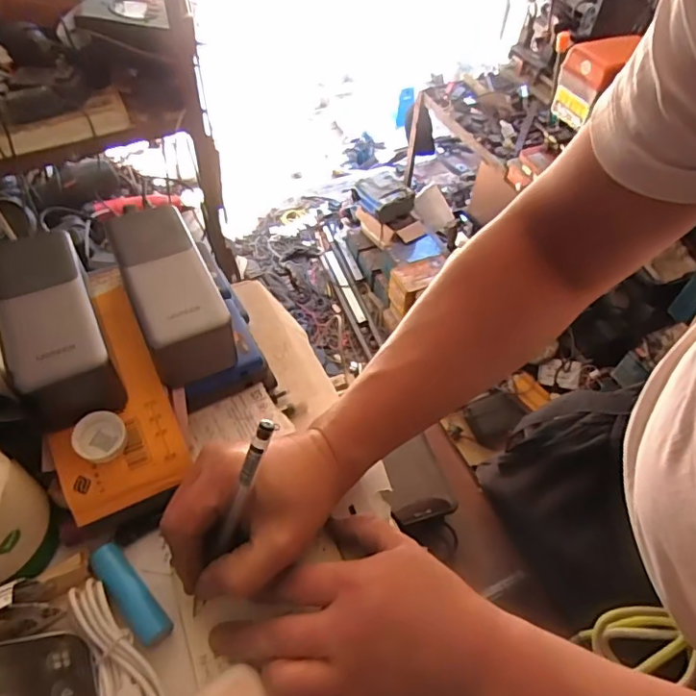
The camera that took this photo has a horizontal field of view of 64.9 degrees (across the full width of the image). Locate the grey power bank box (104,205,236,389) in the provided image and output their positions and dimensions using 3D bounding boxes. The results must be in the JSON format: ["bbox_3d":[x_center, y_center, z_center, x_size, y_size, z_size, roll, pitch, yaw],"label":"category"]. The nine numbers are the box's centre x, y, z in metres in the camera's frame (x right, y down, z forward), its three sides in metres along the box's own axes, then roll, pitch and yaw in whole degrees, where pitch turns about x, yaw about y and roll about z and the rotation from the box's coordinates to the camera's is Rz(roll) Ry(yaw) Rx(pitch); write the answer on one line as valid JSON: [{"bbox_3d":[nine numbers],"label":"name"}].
[{"bbox_3d":[-0.127,-0.043,0.392,0.055,0.051,0.130,-20,57,-18],"label":"grey power bank box"}]

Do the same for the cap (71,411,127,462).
[{"bbox_3d":[-0.155,0.055,0.342,0.030,0.013,0.030,2,53,-3],"label":"cap"}]

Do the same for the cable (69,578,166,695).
[{"bbox_3d":[-0.127,0.176,0.305,0.030,0.016,0.101,-25,58,-21],"label":"cable"}]

